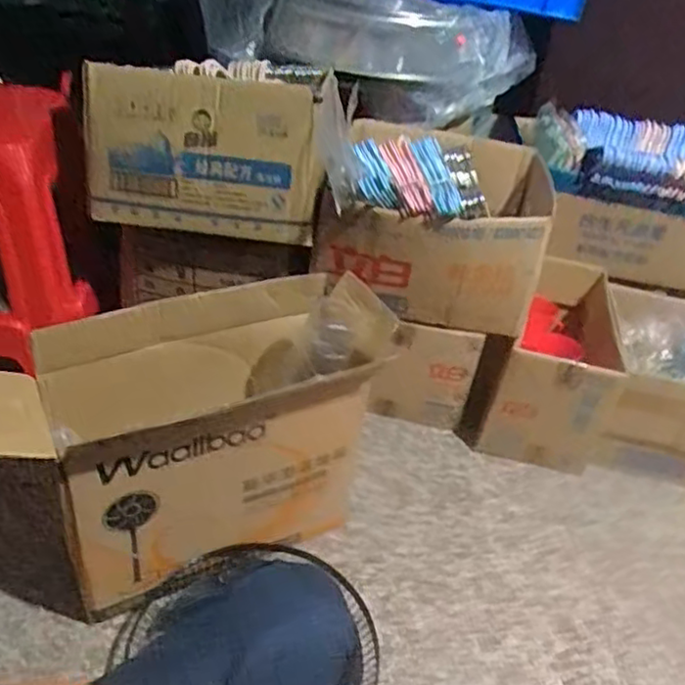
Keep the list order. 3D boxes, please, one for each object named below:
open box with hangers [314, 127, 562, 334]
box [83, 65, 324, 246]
[{"bbox_3d":[0.170,-0.234,1.282,0.394,0.291,0.361,11,38,4],"label":"open box with hangers"},{"bbox_3d":[-0.223,-0.309,1.101,0.369,0.219,0.159,4,38,-5],"label":"box"}]

